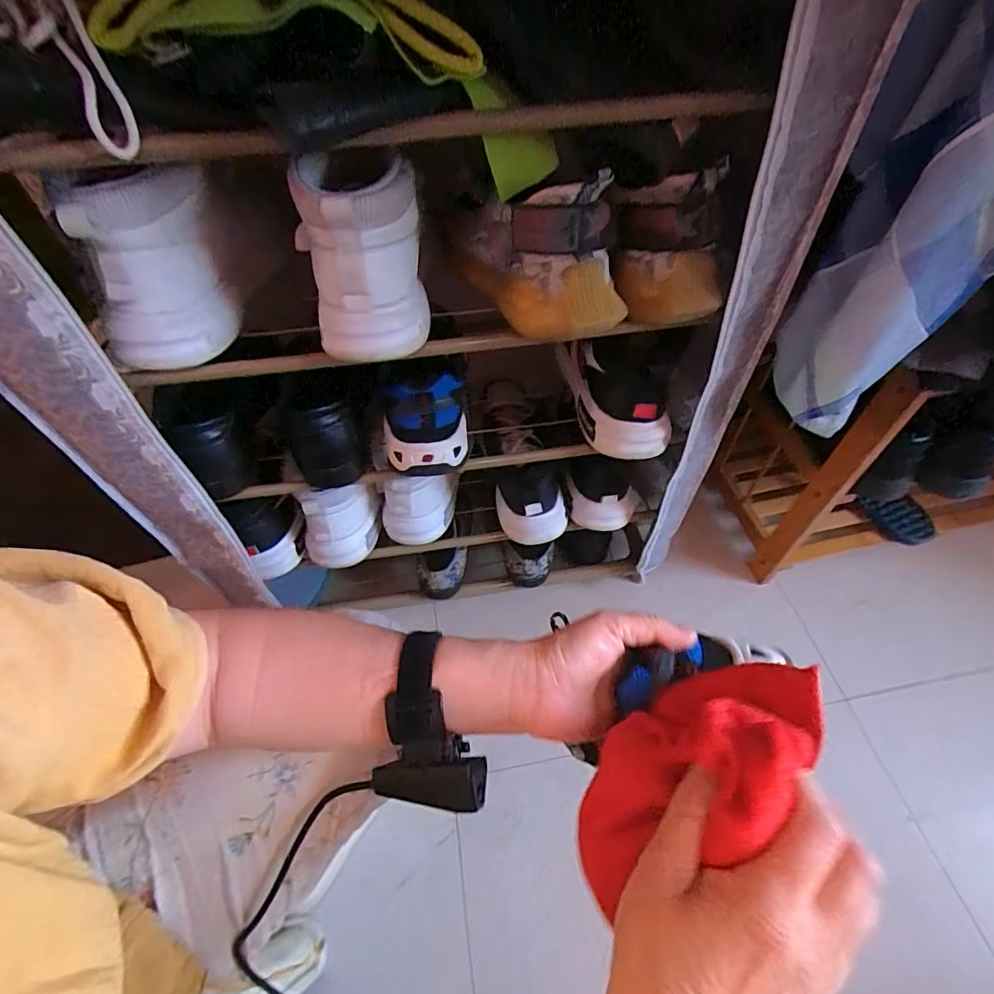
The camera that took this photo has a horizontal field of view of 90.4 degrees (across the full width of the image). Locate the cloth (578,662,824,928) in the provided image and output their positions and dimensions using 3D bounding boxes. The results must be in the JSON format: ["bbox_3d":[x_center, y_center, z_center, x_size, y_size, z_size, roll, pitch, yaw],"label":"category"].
[{"bbox_3d":[0.105,0.144,0.270,0.135,0.109,0.077,-25,56,-16],"label":"cloth"}]

